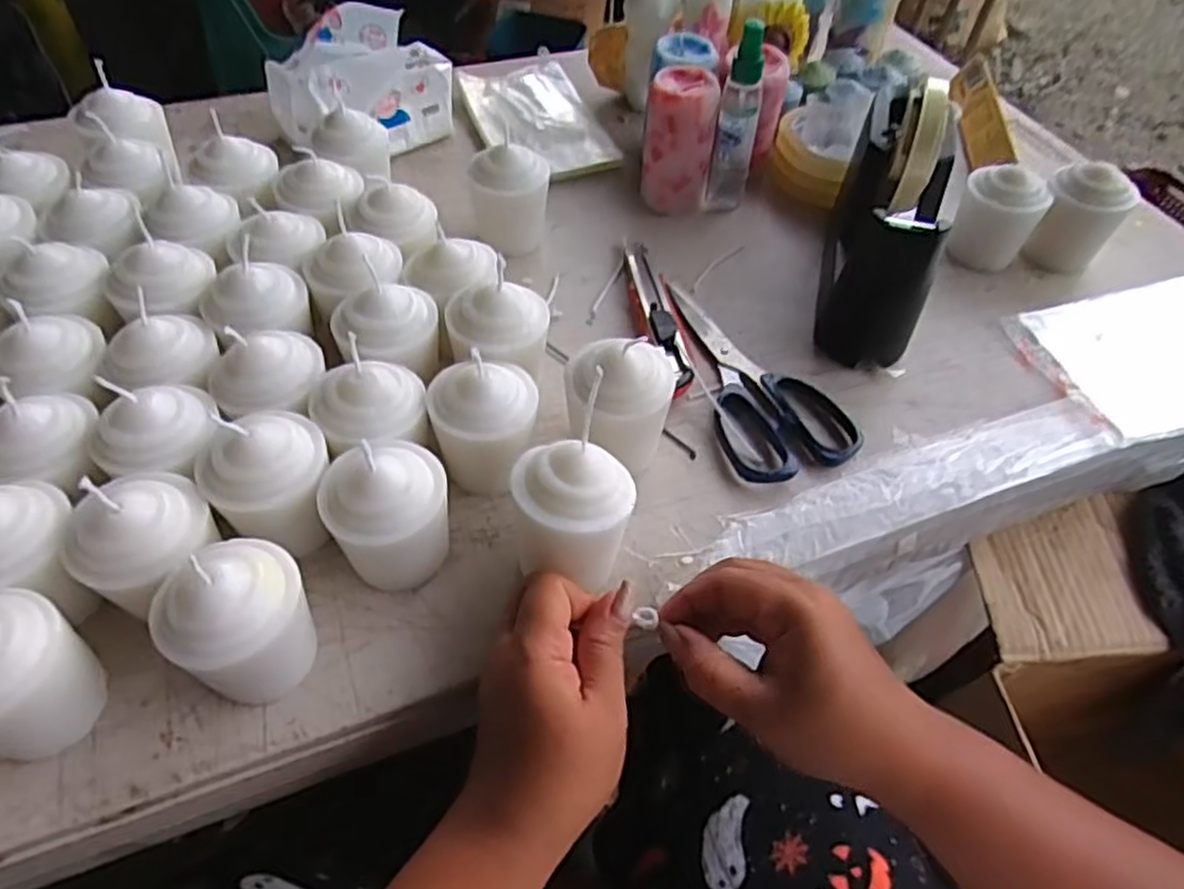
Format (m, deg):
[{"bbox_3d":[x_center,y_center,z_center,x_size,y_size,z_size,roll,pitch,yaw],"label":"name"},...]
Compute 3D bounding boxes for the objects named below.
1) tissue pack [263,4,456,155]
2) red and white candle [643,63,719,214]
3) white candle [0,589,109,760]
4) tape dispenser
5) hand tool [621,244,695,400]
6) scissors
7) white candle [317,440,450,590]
[{"bbox_3d":[-0.185,-0.291,0.602,0.134,0.074,0.092,-29,60,-23],"label":"tissue pack"},{"bbox_3d":[0.067,-0.230,0.567,0.049,0.094,0.050,8,53,3],"label":"red and white candle"},{"bbox_3d":[-0.235,0.093,0.300,0.048,0.077,0.054,20,54,12],"label":"white candle"},{"bbox_3d":[0.198,-0.152,0.486,0.058,0.132,0.169,14,53,8],"label":"tape dispenser"},{"bbox_3d":[0.040,-0.094,0.506,0.025,0.022,0.154,-6,53,-8],"label":"hand tool"},{"bbox_3d":[0.100,-0.049,0.478,0.084,0.011,0.174,-12,54,-12],"label":"scissors"},{"bbox_3d":[-0.093,0.034,0.354,0.058,0.066,0.051,-34,62,-26],"label":"white candle"}]

